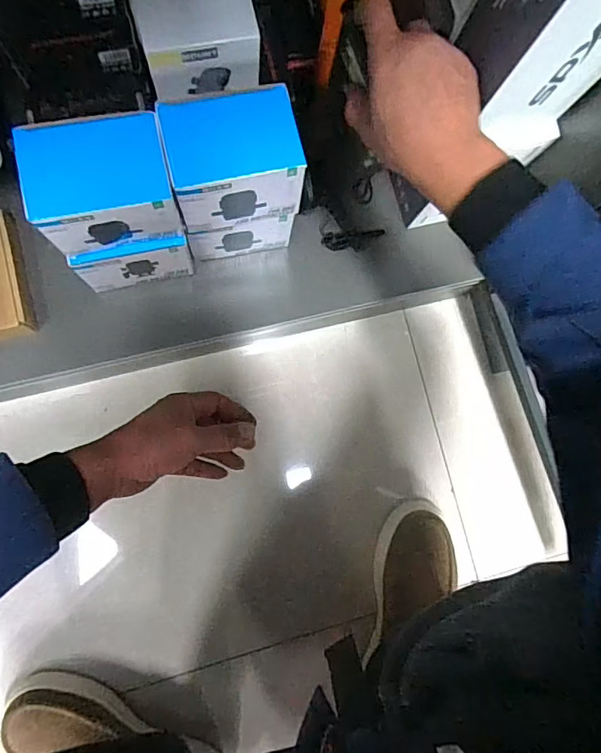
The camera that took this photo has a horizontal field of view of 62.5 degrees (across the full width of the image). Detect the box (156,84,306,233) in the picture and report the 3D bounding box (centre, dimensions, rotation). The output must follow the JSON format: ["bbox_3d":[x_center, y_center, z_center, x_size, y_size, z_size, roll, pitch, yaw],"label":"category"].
[{"bbox_3d":[-0.062,-0.202,0.468,0.115,0.085,0.082,-12,86,-8],"label":"box"}]

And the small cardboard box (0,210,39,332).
[{"bbox_3d":[-0.324,-0.113,0.541,0.038,0.041,0.127,-10,85,-8],"label":"small cardboard box"}]

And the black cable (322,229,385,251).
[{"bbox_3d":[0.066,-0.172,0.623,0.078,0.012,0.022,-5,85,-7],"label":"black cable"}]

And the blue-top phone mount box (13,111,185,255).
[{"bbox_3d":[-0.176,-0.172,0.448,0.114,0.087,0.084,-13,86,-8],"label":"blue-top phone mount box"}]

